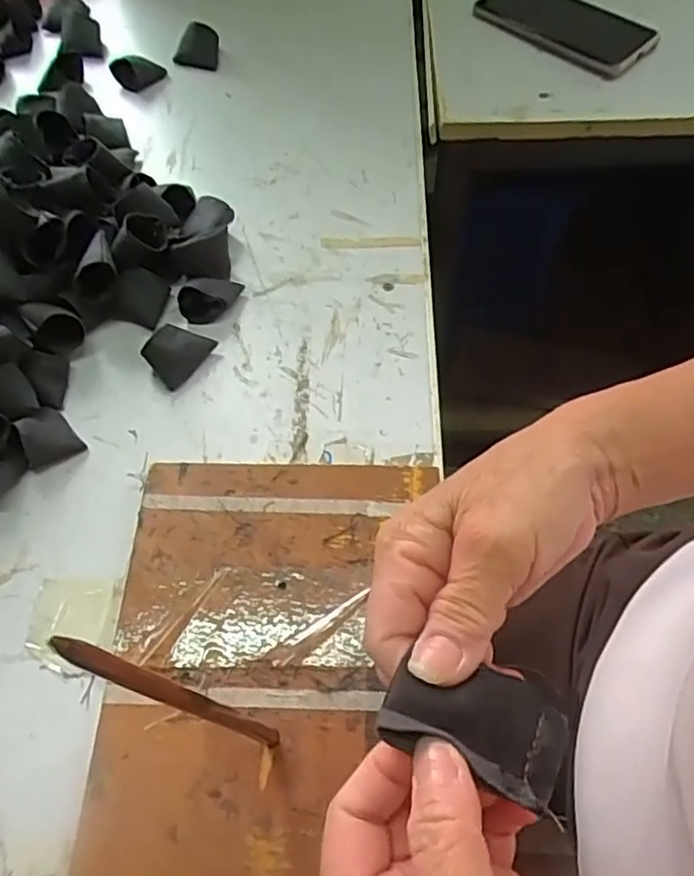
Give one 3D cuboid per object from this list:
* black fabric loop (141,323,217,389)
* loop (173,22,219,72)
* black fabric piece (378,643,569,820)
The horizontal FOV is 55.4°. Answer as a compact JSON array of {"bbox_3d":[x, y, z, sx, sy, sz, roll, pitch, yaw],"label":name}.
[{"bbox_3d":[-0.114,-0.058,0.443,0.030,0.019,0.042,29,66,18],"label":"black fabric loop"},{"bbox_3d":[-0.140,-0.363,0.608,0.039,0.028,0.032,2,61,1],"label":"loop"},{"bbox_3d":[0.041,0.087,0.207,0.057,0.017,0.039,15,62,8],"label":"black fabric piece"}]

